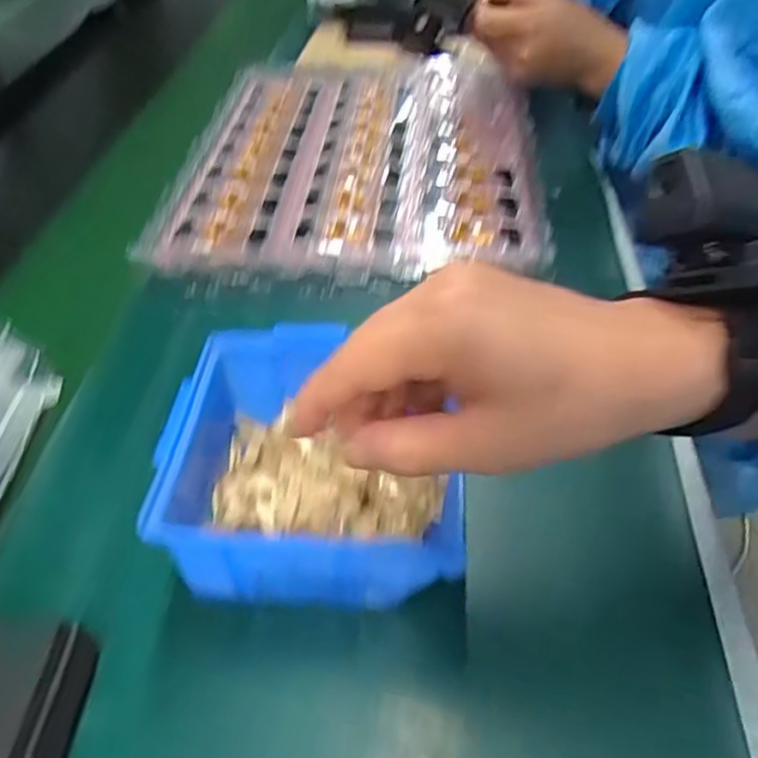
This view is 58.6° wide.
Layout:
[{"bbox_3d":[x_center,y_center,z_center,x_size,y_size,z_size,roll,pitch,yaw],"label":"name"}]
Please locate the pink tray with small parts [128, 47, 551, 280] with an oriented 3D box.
[{"bbox_3d":[-0.017,-0.206,0.601,0.301,0.033,0.375,-3,44,5],"label":"pink tray with small parts"}]

